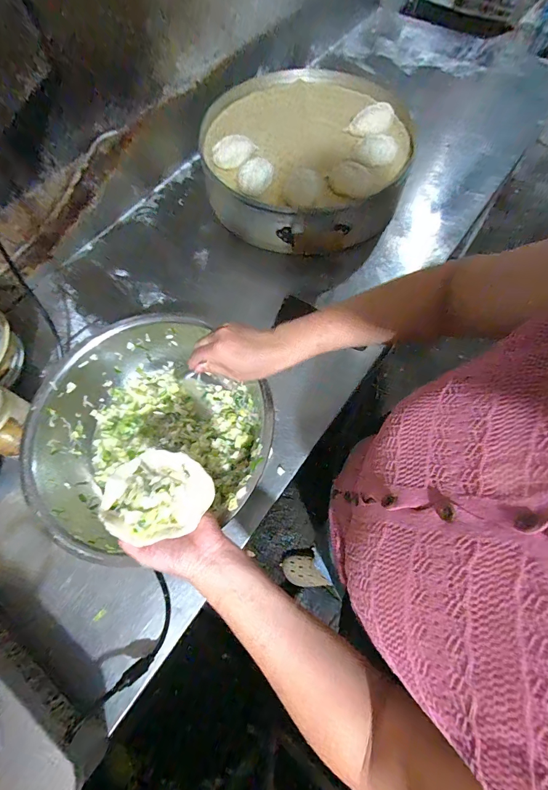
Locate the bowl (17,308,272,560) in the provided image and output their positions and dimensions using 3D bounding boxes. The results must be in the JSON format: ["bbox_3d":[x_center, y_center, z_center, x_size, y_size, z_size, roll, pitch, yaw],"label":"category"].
[{"bbox_3d":[-0.201,0.050,0.568,0.353,0.129,0.341,0,69,1],"label":"bowl"}]

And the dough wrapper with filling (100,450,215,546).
[{"bbox_3d":[-0.139,0.115,0.405,0.122,0.041,0.100,8,69,4],"label":"dough wrapper with filling"}]

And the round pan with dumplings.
[{"bbox_3d":[0.076,-0.581,0.840,0.475,0.137,0.495,0,69,1],"label":"round pan with dumplings"}]

